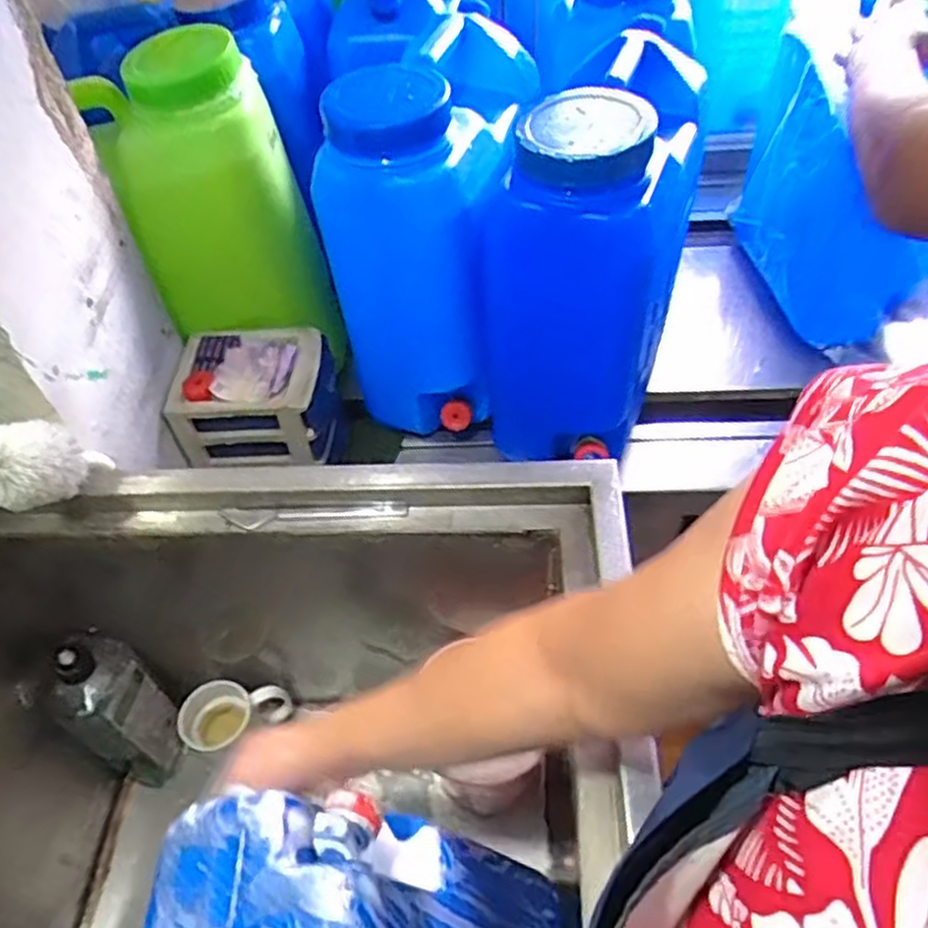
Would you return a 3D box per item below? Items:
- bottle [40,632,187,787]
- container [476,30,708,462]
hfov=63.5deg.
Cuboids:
[{"bbox_3d":[-0.369,0.272,0.814,0.072,0.234,0.092,28,58,23],"label":"bottle"},{"bbox_3d":[0.133,-0.226,0.861,0.212,0.429,0.283,9,52,10],"label":"container"}]

